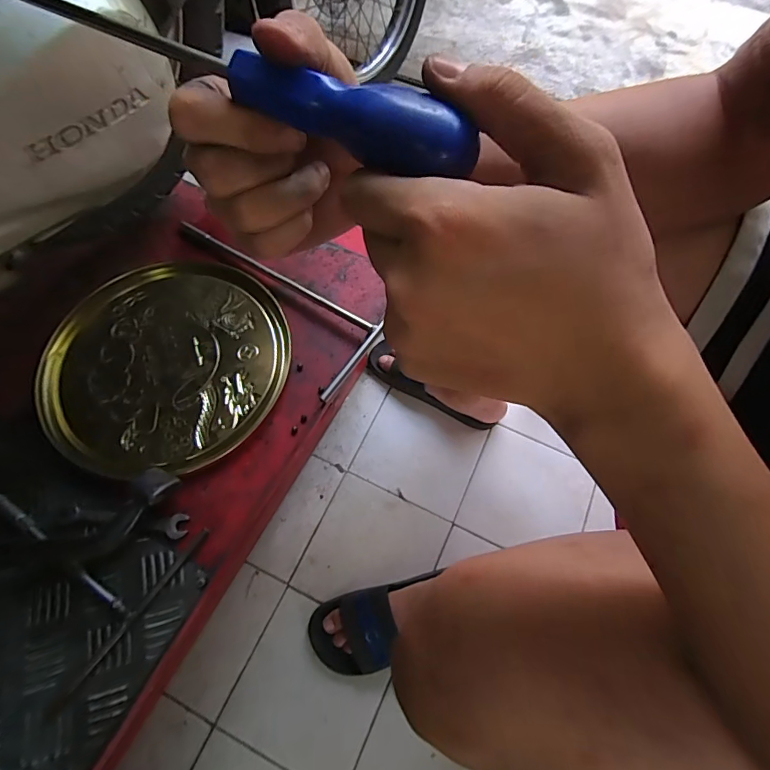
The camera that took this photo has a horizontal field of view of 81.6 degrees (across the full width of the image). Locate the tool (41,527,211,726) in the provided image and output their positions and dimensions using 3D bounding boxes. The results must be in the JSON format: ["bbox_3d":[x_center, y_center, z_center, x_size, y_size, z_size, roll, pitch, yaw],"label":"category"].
[{"bbox_3d":[-0.220,0.203,0.389,0.008,0.011,0.177,34,70,13],"label":"tool"}]

